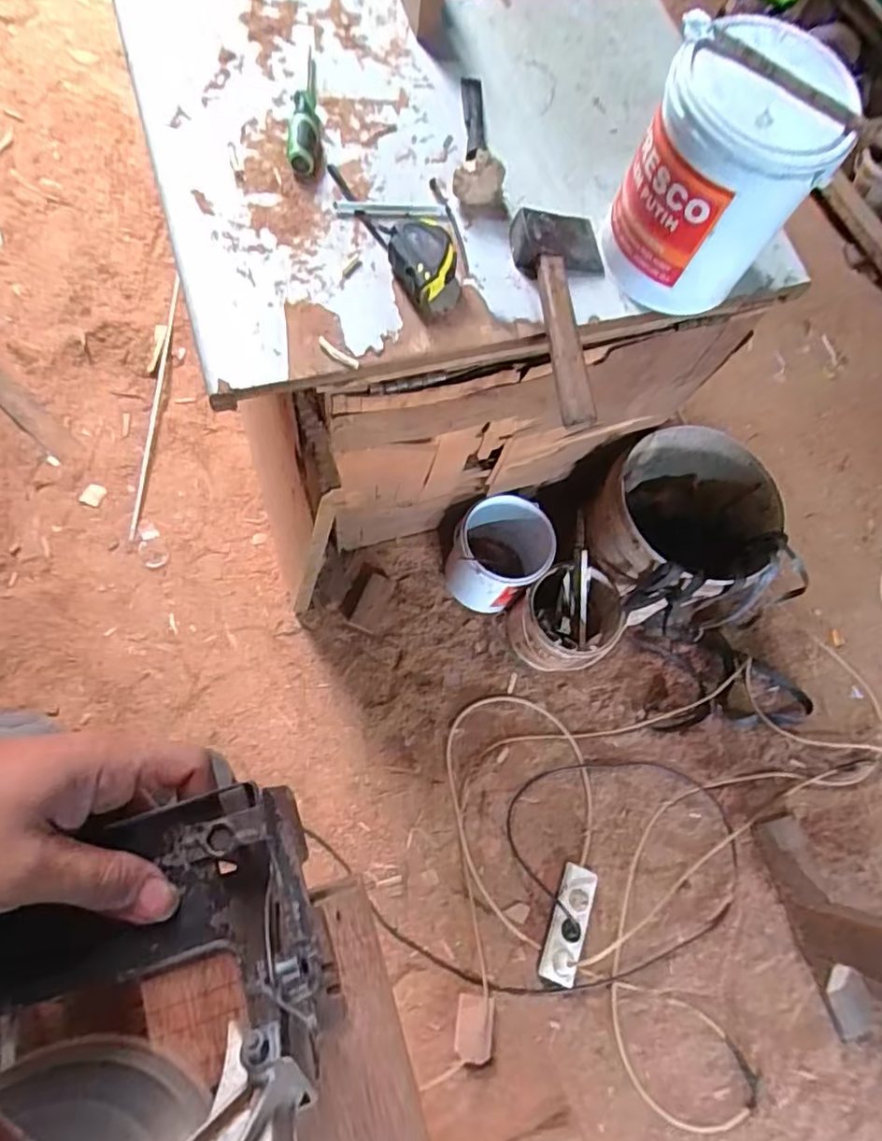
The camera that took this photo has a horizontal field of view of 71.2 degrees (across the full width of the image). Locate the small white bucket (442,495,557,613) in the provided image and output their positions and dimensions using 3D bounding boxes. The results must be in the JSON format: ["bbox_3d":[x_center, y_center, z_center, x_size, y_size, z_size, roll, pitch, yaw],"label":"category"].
[{"bbox_3d":[0.120,-0.037,1.258,0.191,0.202,0.199,2,70,-7],"label":"small white bucket"}]

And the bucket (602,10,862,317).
[{"bbox_3d":[0.278,-0.392,0.610,0.161,0.213,0.155,2,70,-7],"label":"bucket"}]

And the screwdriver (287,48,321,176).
[{"bbox_3d":[-0.158,-0.539,0.719,0.038,0.038,0.184,0,70,-7],"label":"screwdriver"}]

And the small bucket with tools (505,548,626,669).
[{"bbox_3d":[0.247,0.096,1.202,0.185,0.219,0.188,2,70,-7],"label":"small bucket with tools"}]

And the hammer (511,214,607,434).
[{"bbox_3d":[0.127,-0.282,0.670,0.104,0.043,0.270,5,69,-6],"label":"hammer"}]

